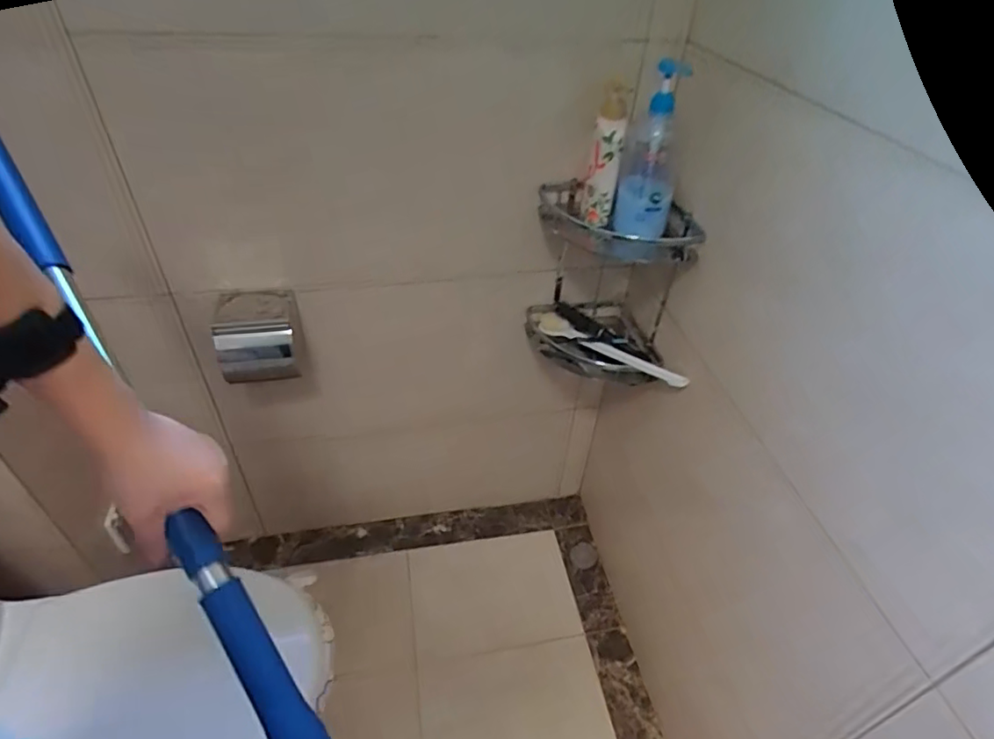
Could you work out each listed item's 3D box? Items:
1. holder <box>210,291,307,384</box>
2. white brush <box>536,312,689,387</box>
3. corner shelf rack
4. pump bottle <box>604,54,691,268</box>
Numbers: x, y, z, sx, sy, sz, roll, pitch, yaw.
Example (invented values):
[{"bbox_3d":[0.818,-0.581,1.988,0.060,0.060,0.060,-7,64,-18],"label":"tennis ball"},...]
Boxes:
[{"bbox_3d":[-0.390,-0.051,0.933,0.135,0.123,0.089,-2,42,-5],"label":"holder"},{"bbox_3d":[0.197,-0.037,1.026,0.316,0.033,0.041,30,48,26],"label":"white brush"},{"bbox_3d":[0.199,-0.148,1.018,0.277,0.315,0.224,8,42,6],"label":"corner shelf rack"},{"bbox_3d":[0.249,-0.334,0.910,0.093,0.278,0.097,10,21,8],"label":"pump bottle"}]

